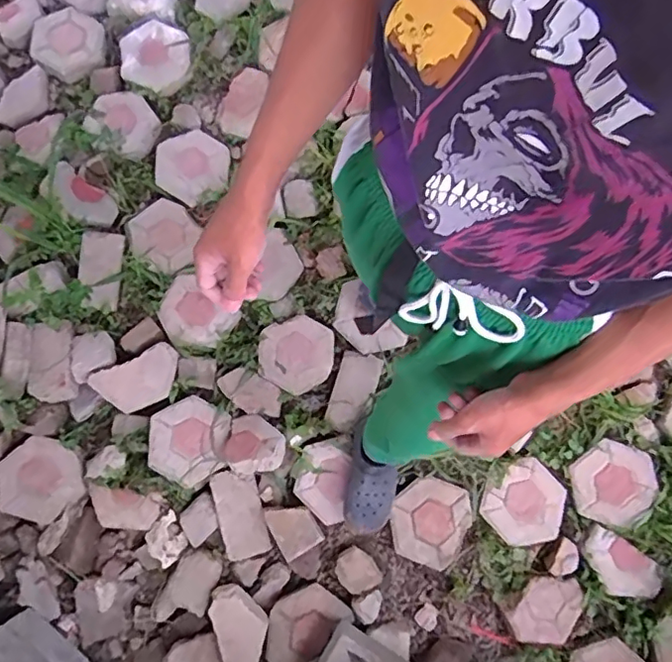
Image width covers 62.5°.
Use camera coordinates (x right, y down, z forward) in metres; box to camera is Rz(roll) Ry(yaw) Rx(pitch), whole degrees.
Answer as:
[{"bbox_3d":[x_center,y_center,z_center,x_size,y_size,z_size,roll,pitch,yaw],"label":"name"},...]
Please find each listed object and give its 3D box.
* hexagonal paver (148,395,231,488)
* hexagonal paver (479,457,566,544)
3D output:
[{"bbox_3d":[-0.372,0.271,1.386,0.187,0.040,0.206,3,76,0],"label":"hexagonal paver"},{"bbox_3d":[0.469,0.431,1.365,0.202,0.040,0.194,-35,79,-8],"label":"hexagonal paver"}]

